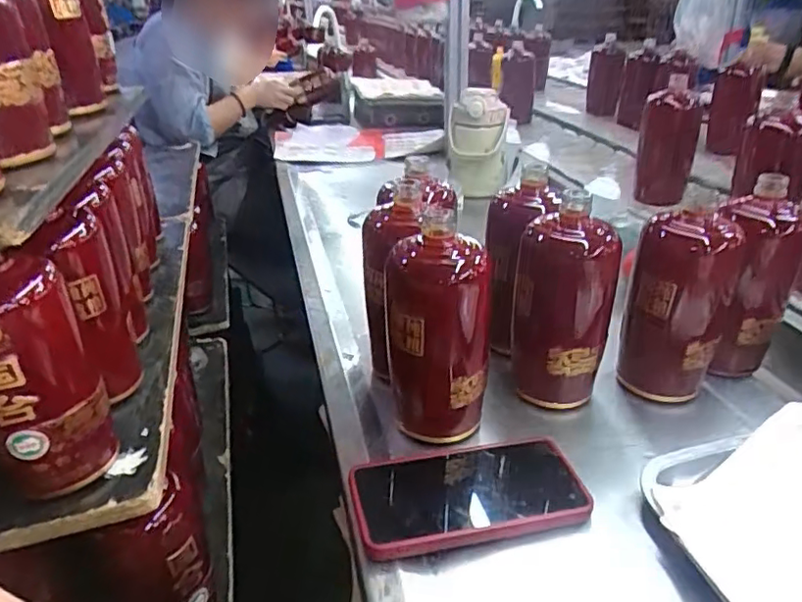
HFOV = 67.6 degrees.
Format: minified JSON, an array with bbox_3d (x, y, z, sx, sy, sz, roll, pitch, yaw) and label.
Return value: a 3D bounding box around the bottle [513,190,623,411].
[{"bbox_3d":[0.141,0.004,0.525,0.087,0.169,0.073,5,29,15],"label":"bottle"}]

